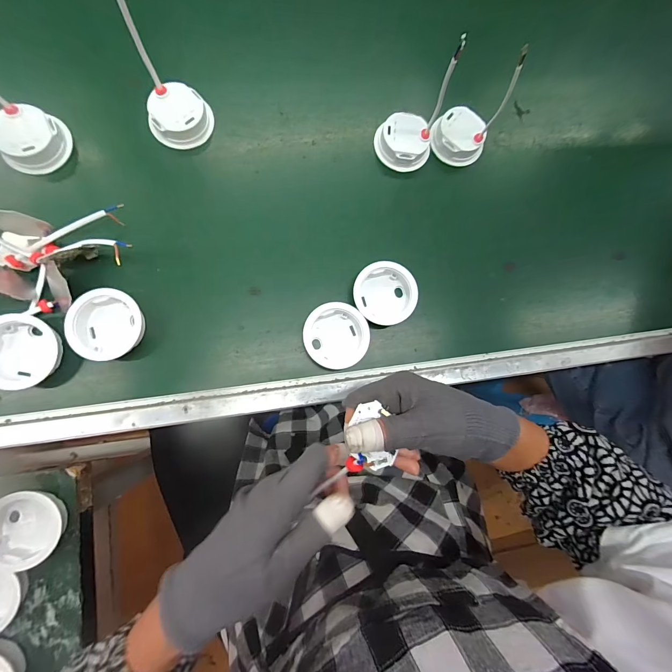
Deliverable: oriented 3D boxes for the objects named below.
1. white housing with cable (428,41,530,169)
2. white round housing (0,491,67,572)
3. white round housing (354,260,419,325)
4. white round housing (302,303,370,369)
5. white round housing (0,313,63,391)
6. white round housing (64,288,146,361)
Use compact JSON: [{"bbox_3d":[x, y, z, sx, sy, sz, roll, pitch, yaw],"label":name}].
[{"bbox_3d":[0.165,-0.262,0.376,0.070,0.111,0.063,35,80,-1],"label":"white housing with cable"},{"bbox_3d":[-0.320,0.197,0.329,0.068,0.026,0.072,1,83,-6],"label":"white round housing"},{"bbox_3d":[0.057,-0.049,0.375,0.068,0.025,0.071,1,83,-6],"label":"white round housing"},{"bbox_3d":[0.000,0.000,0.365,0.070,0.023,0.071,-26,86,-9],"label":"white round housing"},{"bbox_3d":[-0.323,0.016,0.324,0.057,0.032,0.073,5,82,-6],"label":"white round housing"},{"bbox_3d":[-0.241,-0.011,0.338,0.064,0.025,0.072,21,81,-3],"label":"white round housing"}]

